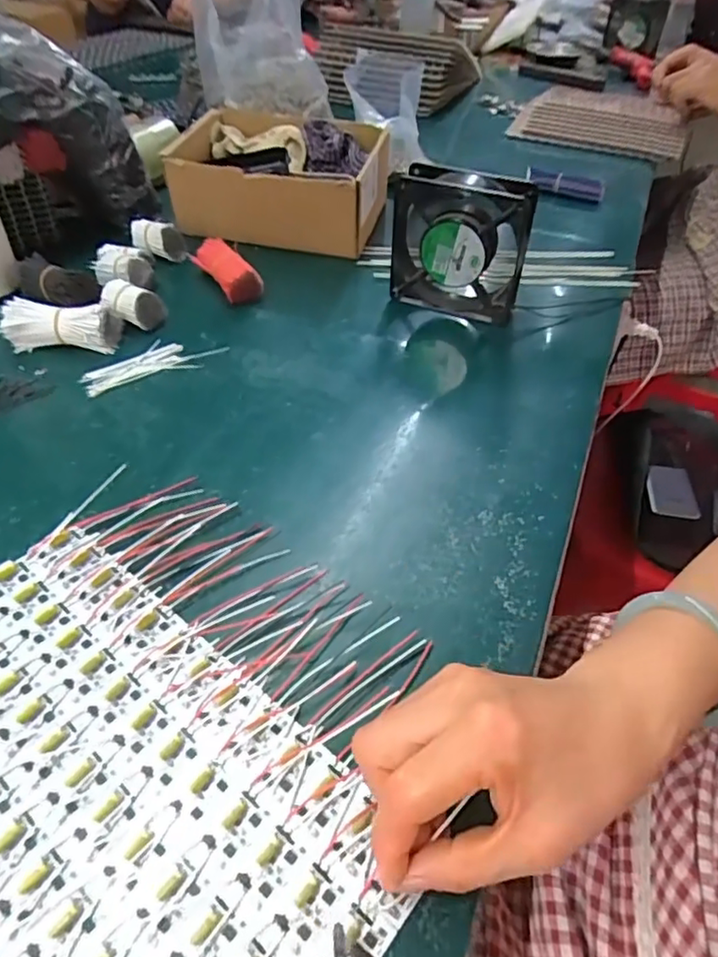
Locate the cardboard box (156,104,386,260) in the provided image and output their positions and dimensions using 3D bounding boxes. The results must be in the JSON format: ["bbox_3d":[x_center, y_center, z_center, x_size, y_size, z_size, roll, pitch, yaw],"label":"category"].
[{"bbox_3d":[-0.086,-0.329,0.683,0.215,0.102,0.179,9,45,5],"label":"cardboard box"}]

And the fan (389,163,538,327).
[{"bbox_3d":[0.091,-0.213,0.560,0.121,0.123,0.047,14,46,10],"label":"fan"}]

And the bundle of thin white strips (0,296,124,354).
[{"bbox_3d":[-0.260,-0.133,0.525,0.094,0.037,0.034,1,45,-2],"label":"bundle of thin white strips"}]

